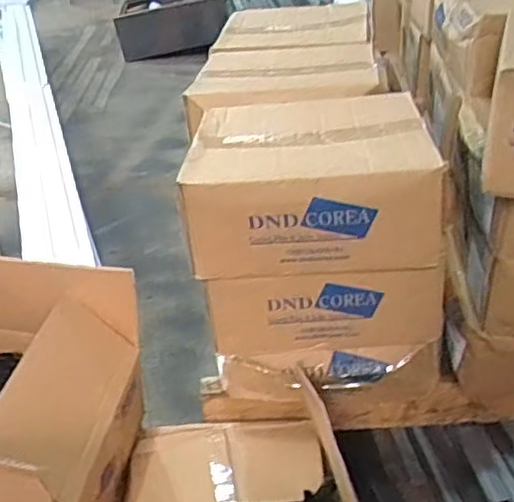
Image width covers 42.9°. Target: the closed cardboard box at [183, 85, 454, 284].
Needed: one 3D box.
[{"bbox_3d":[0.071,-0.108,0.902,0.313,0.148,0.291,1,32,2],"label":"closed cardboard box"}]

